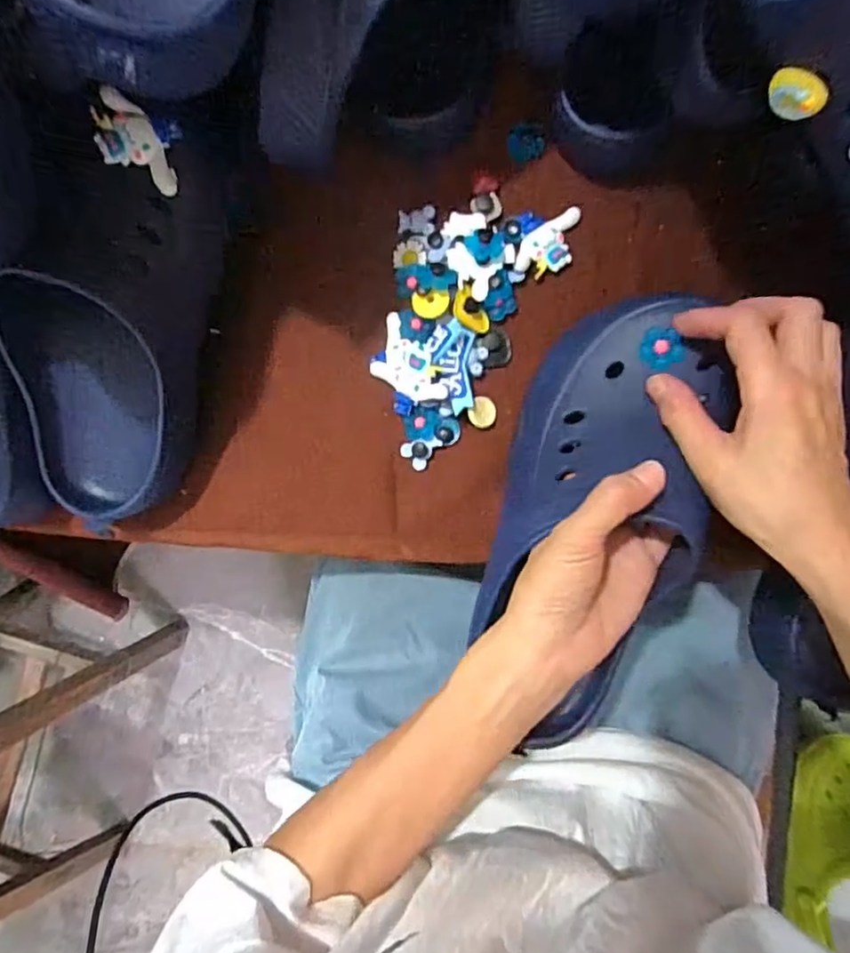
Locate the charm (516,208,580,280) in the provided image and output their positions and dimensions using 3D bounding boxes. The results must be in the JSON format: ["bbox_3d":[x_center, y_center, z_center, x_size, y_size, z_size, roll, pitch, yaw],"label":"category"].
[{"bbox_3d":[0.085,-0.152,0.406,0.056,0.009,0.030,-36,88,3],"label":"charm"}]

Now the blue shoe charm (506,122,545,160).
[{"bbox_3d":[0.068,-0.224,0.411,0.024,0.011,0.018,-3,90,4],"label":"blue shoe charm"}]

